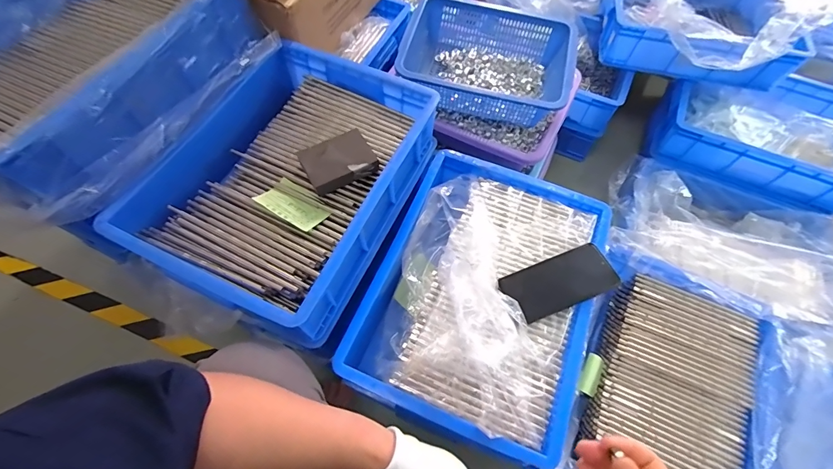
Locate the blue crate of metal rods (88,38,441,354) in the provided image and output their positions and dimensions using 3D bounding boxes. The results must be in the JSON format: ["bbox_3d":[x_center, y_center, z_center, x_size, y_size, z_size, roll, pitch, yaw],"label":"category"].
[{"bbox_3d":[-0.177,-0.087,0.573,0.292,0.111,0.398,23,64,11],"label":"blue crate of metal rods"}]

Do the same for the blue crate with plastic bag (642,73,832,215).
[{"bbox_3d":[0.818,-0.251,0.923,0.413,0.112,0.320,23,64,11],"label":"blue crate with plastic bag"}]

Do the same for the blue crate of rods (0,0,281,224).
[{"bbox_3d":[-0.447,-0.251,0.522,0.294,0.119,0.409,24,65,12],"label":"blue crate of rods"}]

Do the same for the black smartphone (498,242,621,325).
[{"bbox_3d":[0.205,0.069,0.555,0.154,0.014,0.076,-21,57,-4],"label":"black smartphone"}]

